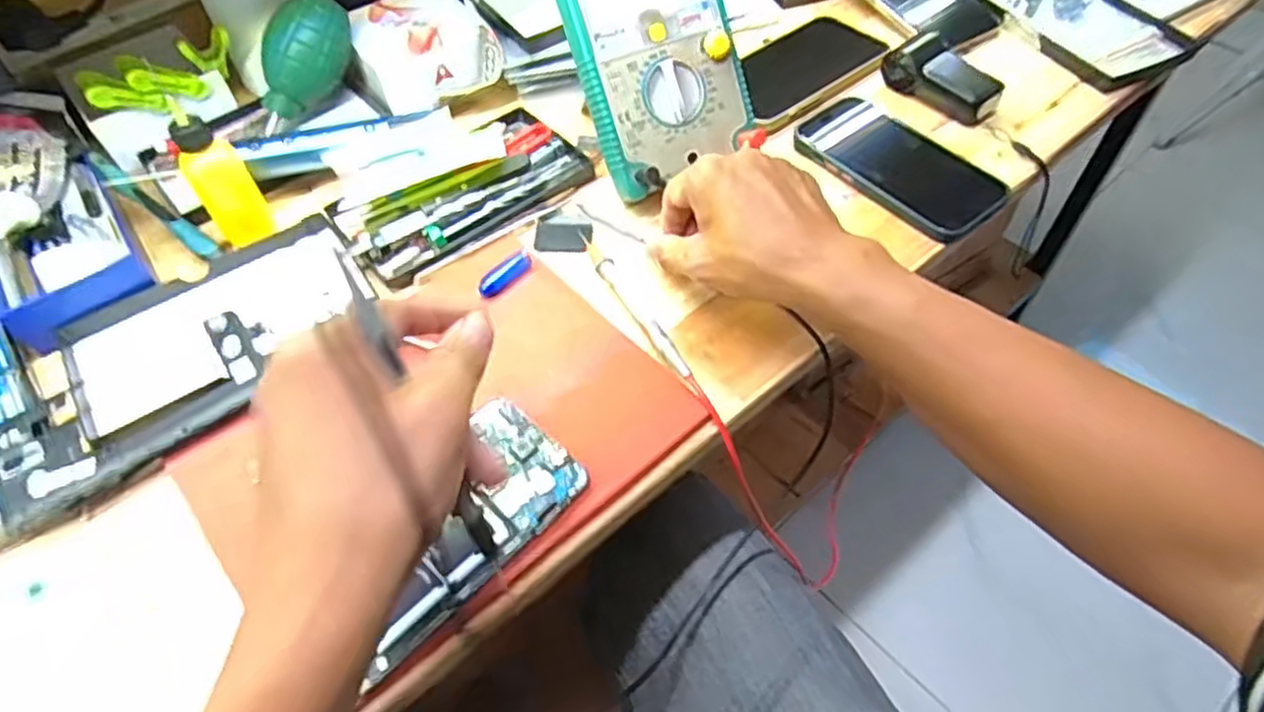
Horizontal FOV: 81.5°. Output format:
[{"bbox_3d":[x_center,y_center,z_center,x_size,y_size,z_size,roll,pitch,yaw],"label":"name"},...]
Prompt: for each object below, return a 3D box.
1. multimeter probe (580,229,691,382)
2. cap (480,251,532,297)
[{"bbox_3d":[0.000,-0.038,0.461,0.015,0.012,0.141,-26,56,-15],"label":"multimeter probe"},{"bbox_3d":[-0.081,-0.053,0.477,0.013,0.009,0.042,35,63,26],"label":"cap"}]

